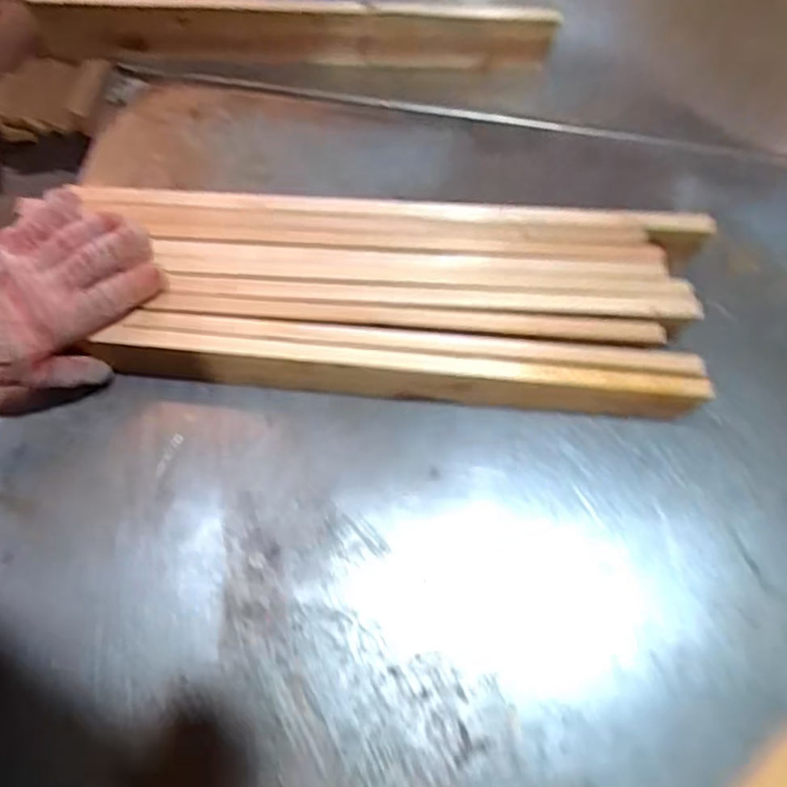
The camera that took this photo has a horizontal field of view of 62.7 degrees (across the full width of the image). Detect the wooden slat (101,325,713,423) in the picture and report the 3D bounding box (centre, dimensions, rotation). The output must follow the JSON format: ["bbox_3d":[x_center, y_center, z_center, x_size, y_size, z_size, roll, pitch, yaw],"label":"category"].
[{"bbox_3d":[0.006,-0.012,0.505,0.453,0.067,0.017,5,67,0],"label":"wooden slat"}]

